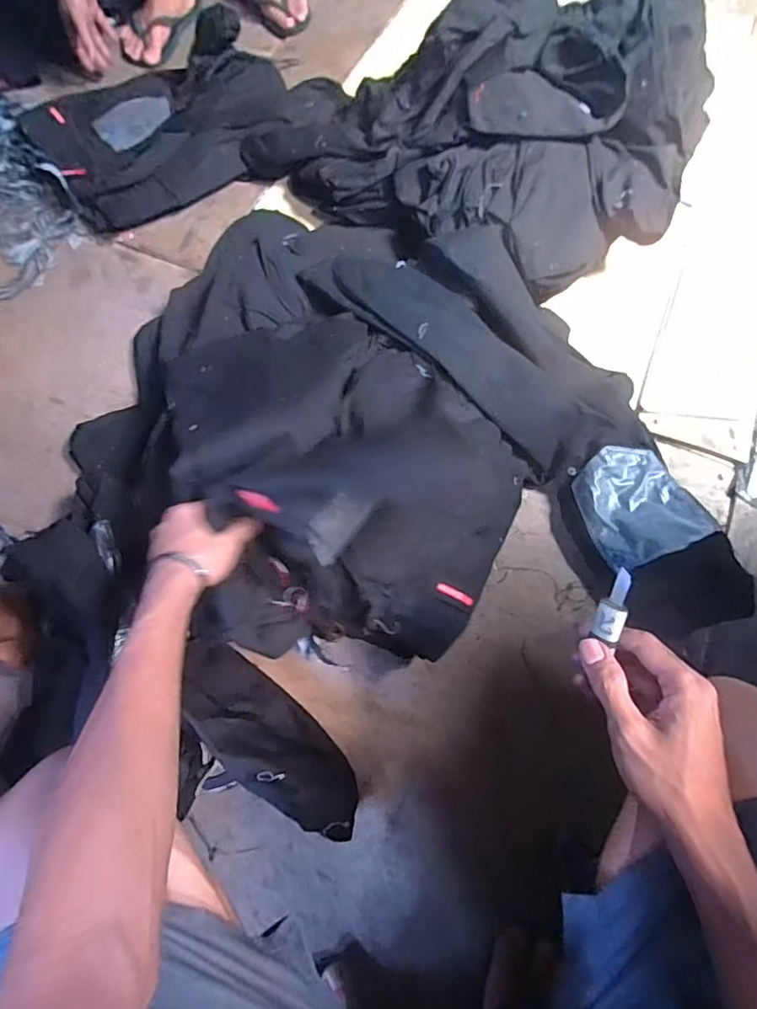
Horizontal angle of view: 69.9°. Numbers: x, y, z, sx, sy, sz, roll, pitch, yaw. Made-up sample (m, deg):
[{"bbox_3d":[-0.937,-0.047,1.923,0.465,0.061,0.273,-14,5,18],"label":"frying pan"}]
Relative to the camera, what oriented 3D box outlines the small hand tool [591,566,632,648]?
[{"bbox_3d":[0.165,0.071,0.377,0.015,0.010,0.052,14,103,5],"label":"small hand tool"}]

